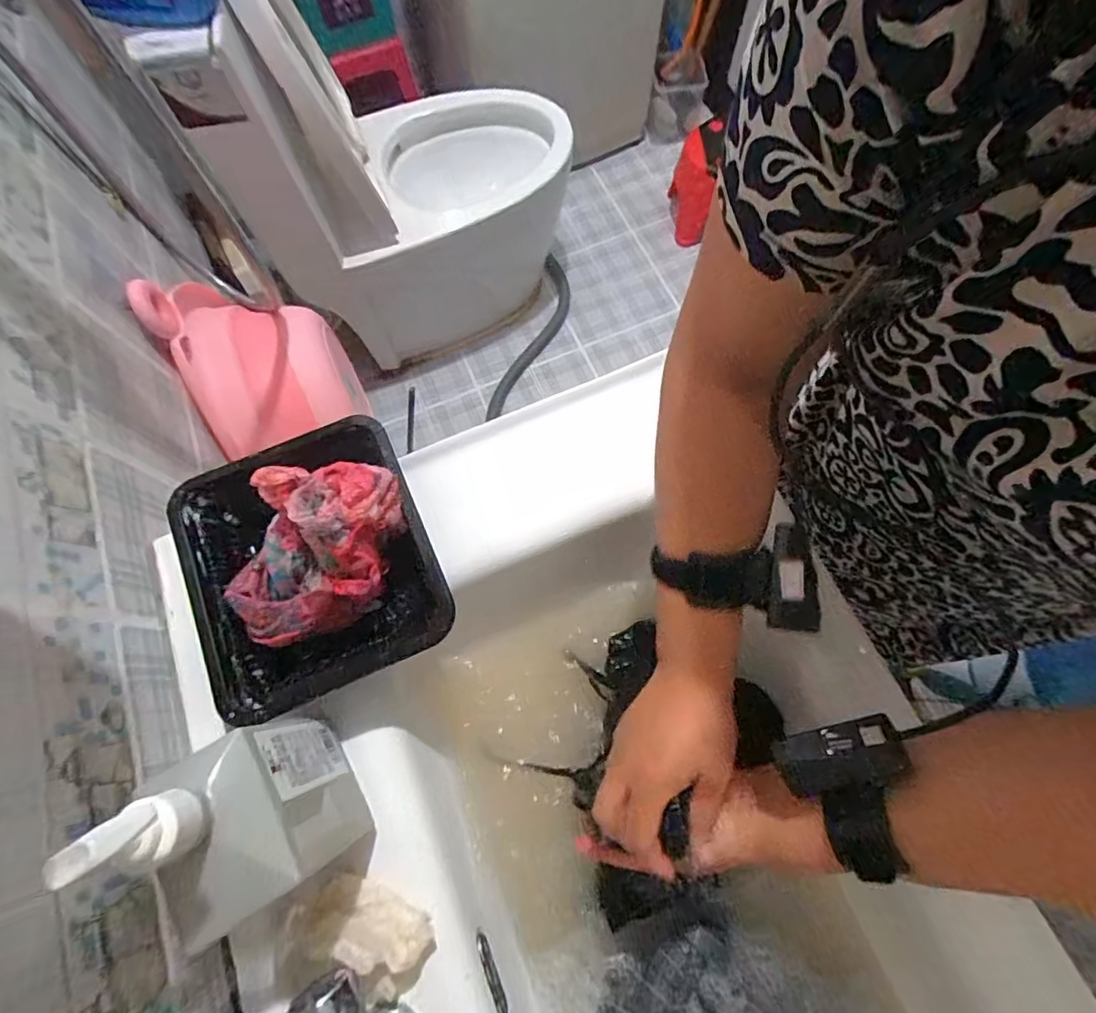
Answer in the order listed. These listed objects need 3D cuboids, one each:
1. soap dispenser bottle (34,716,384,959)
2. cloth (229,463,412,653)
[{"bbox_3d":[-0.169,0.173,0.286,0.056,0.193,0.087,-30,73,-8],"label":"soap dispenser bottle"},{"bbox_3d":[-0.167,0.031,0.383,0.103,0.062,0.145,18,73,8],"label":"cloth"}]

